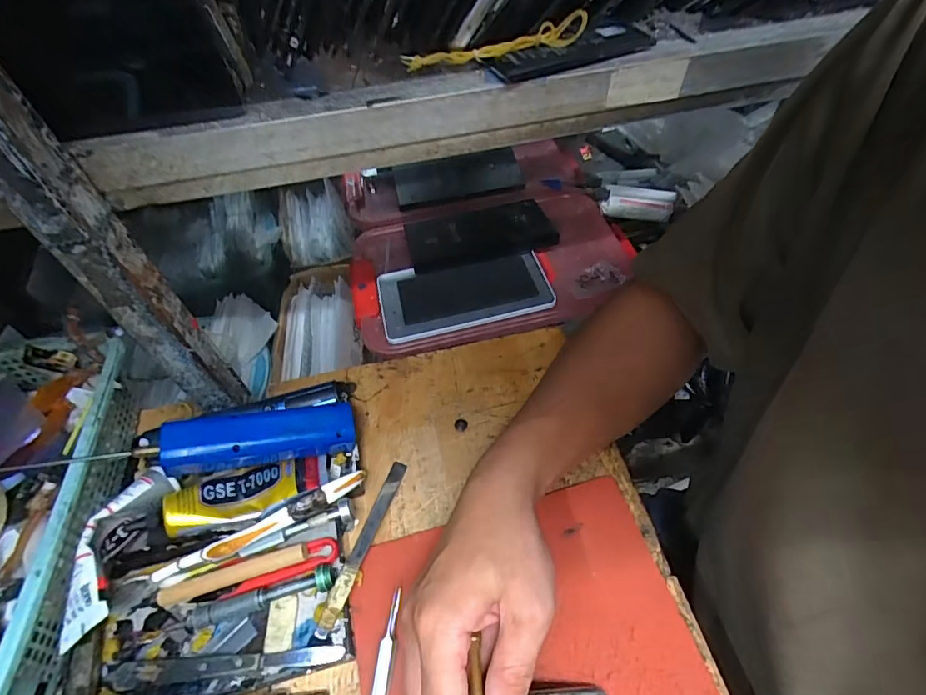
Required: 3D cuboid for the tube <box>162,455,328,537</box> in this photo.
[{"bbox_3d":[-0.160,0.108,0.360,0.111,0.022,0.040,-17,53,-10],"label":"tube"}]

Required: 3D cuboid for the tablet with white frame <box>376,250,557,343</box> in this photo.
[{"bbox_3d":[0.001,-0.060,0.536,0.187,0.014,0.095,-13,58,0],"label":"tablet with white frame"}]

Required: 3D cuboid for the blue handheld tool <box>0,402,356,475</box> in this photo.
[{"bbox_3d":[-0.181,0.069,0.341,0.203,0.023,0.033,-4,49,-22],"label":"blue handheld tool"}]

